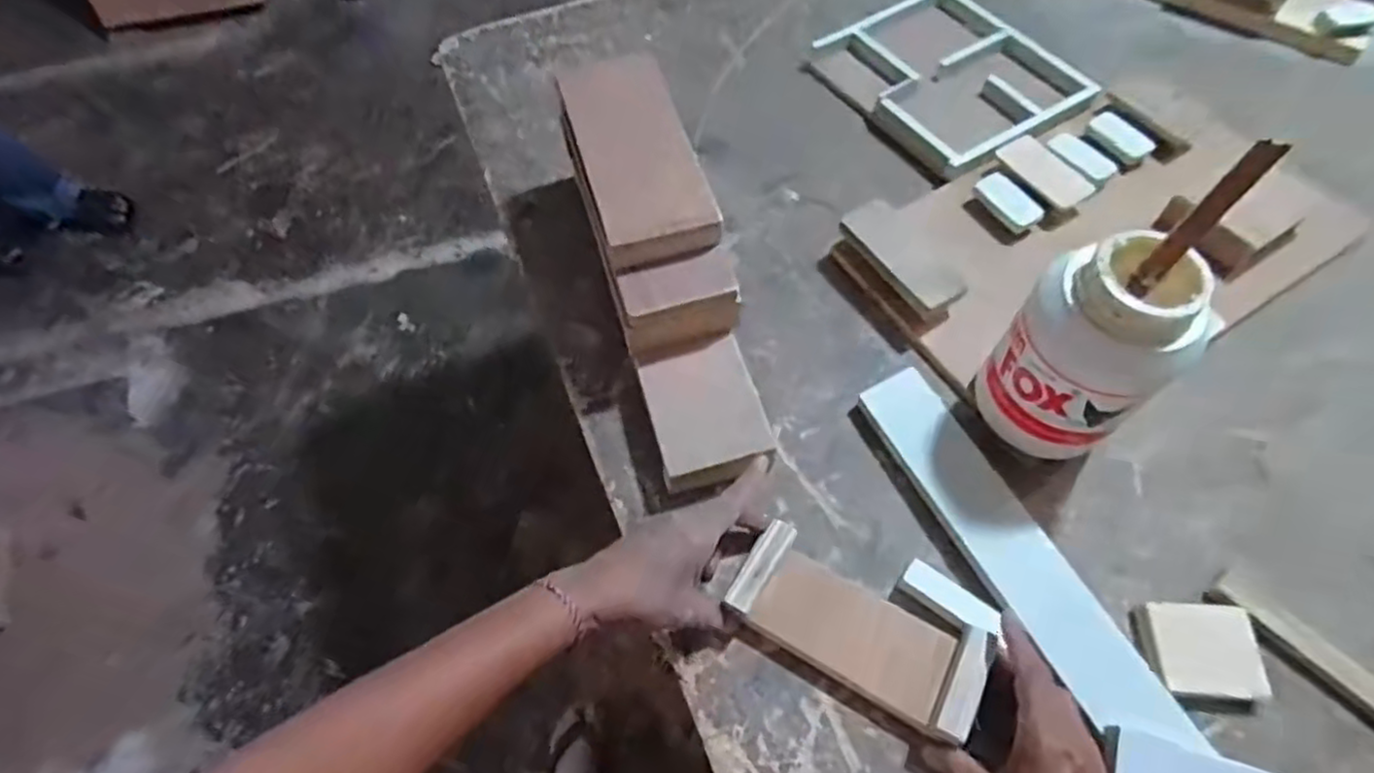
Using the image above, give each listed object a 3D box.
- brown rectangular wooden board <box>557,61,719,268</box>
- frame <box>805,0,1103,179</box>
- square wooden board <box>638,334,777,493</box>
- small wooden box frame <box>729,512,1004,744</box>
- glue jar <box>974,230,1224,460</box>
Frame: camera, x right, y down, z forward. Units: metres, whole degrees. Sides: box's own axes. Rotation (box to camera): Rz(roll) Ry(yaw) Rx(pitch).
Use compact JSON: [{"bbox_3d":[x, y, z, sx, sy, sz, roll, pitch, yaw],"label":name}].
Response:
[{"bbox_3d":[-0.043,-0.182,0.538,0.082,0.026,0.200,-15,61,-7],"label":"brown rectangular wooden board"},{"bbox_3d":[0.265,-0.317,0.709,0.198,0.020,0.225,-28,63,-14],"label":"frame"},{"bbox_3d":[0.014,0.024,0.515,0.079,0.035,0.098,-14,61,-6],"label":"square wooden board"},{"bbox_3d":[0.114,0.148,0.459,0.156,0.036,0.092,26,63,16],"label":"small wooden box frame"},{"bbox_3d":[0.256,-0.015,0.467,0.080,0.176,0.091,-26,63,-13],"label":"glue jar"}]

